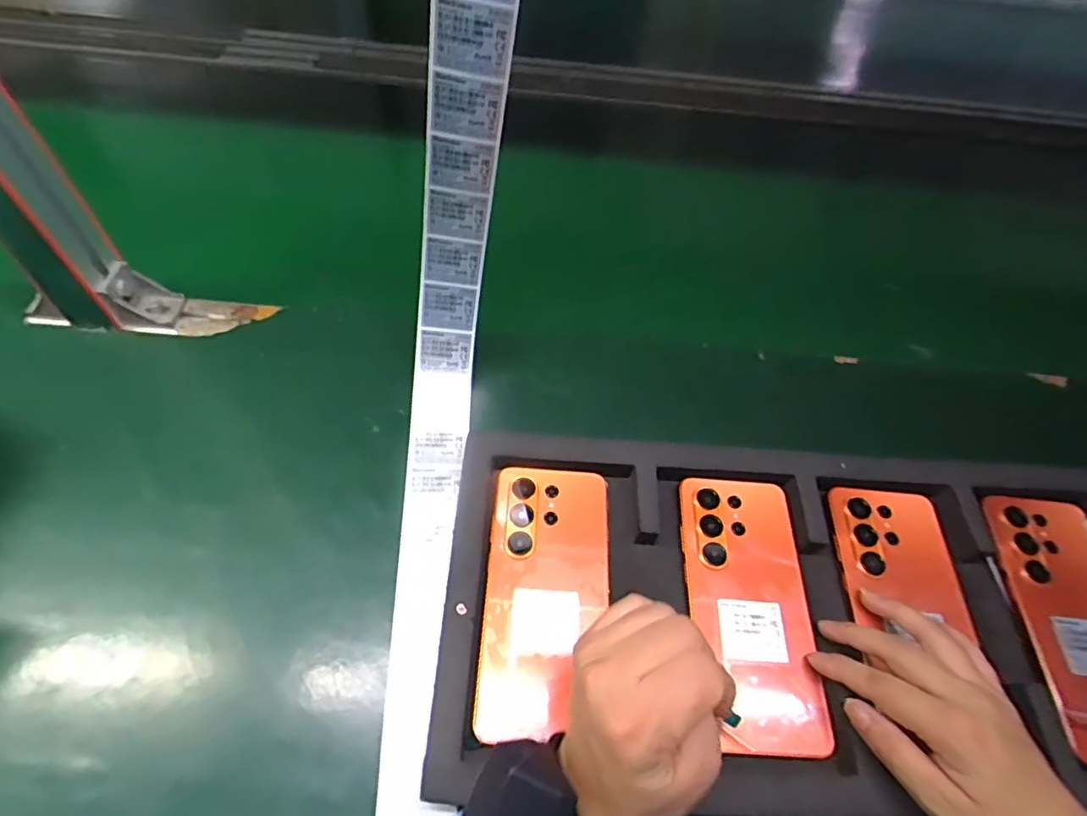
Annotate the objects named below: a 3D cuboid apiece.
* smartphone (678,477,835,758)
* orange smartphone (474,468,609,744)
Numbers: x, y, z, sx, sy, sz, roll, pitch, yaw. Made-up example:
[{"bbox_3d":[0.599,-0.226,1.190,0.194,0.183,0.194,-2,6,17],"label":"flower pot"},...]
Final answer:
[{"bbox_3d":[0.134,0.126,0.369,0.078,0.014,0.167,4,60,-3],"label":"smartphone"},{"bbox_3d":[0.003,0.114,0.361,0.077,0.009,0.164,5,56,-1],"label":"orange smartphone"}]

